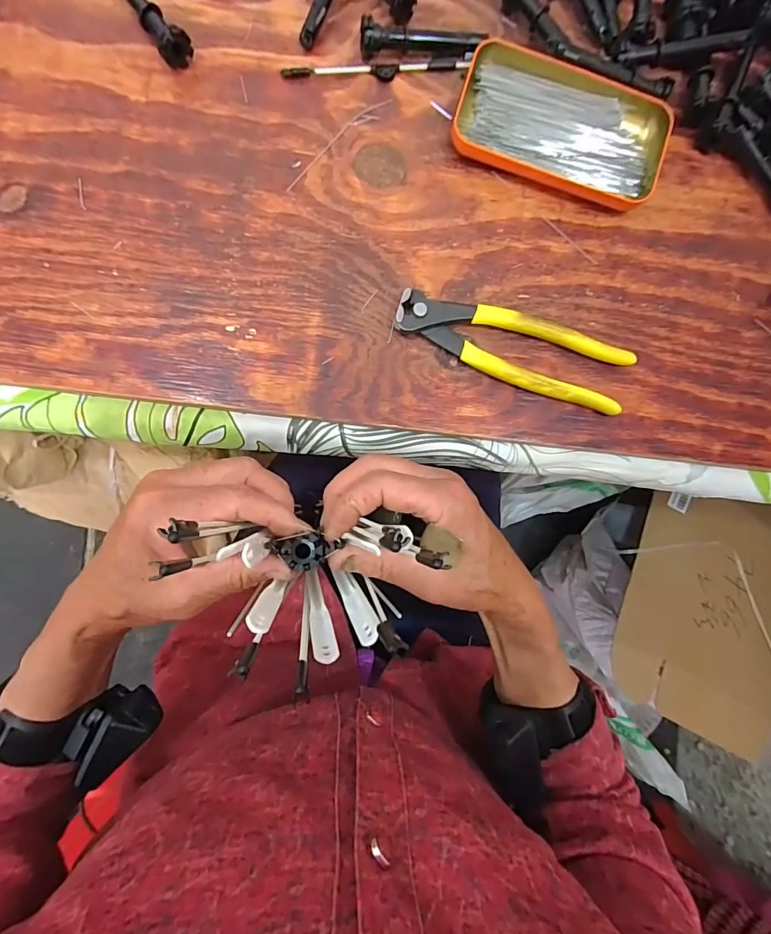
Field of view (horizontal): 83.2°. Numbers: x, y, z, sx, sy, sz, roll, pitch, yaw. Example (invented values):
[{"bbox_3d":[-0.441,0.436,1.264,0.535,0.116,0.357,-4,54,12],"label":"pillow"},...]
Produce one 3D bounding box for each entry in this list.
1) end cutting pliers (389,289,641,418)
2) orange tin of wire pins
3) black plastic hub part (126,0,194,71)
[{"bbox_3d":[0.087,-0.080,0.297,0.162,0.018,0.046,19,86,-4],"label":"end cutting pliers"},{"bbox_3d":[0.124,-0.240,0.300,0.141,0.014,0.088,17,86,-4],"label":"orange tin of wire pins"},{"bbox_3d":[-0.159,-0.304,0.281,0.021,0.020,0.092,-35,91,-5],"label":"black plastic hub part"}]

